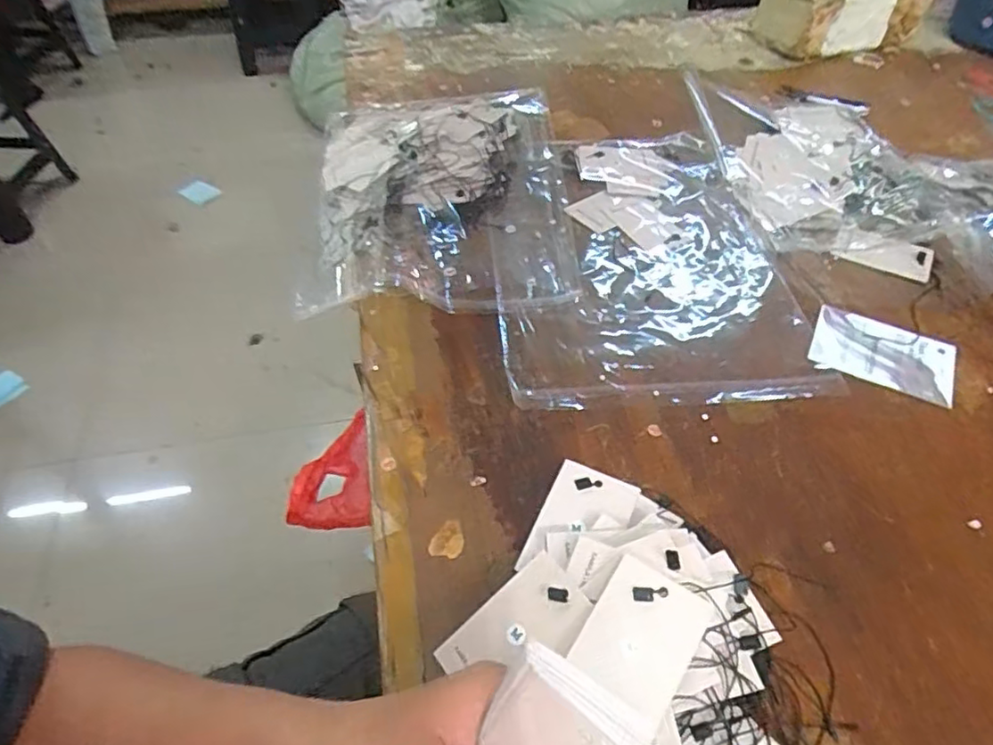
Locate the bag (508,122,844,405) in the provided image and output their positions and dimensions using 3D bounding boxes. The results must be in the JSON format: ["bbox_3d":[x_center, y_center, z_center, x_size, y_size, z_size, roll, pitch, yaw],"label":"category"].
[{"bbox_3d":[0.121,-0.110,0.552,0.239,0.025,0.340,-4,49,-3],"label":"bag"}]

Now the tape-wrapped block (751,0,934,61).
[{"bbox_3d":[0.459,-0.483,0.808,0.207,0.088,0.102,-9,51,-7],"label":"tape-wrapped block"}]

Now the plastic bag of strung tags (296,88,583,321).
[{"bbox_3d":[-0.055,-0.185,0.602,0.239,0.035,0.334,-2,49,-2],"label":"plastic bag of strung tags"}]

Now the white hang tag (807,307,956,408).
[{"bbox_3d":[0.302,-0.013,0.481,0.101,0.006,0.073,21,52,17],"label":"white hang tag"}]

